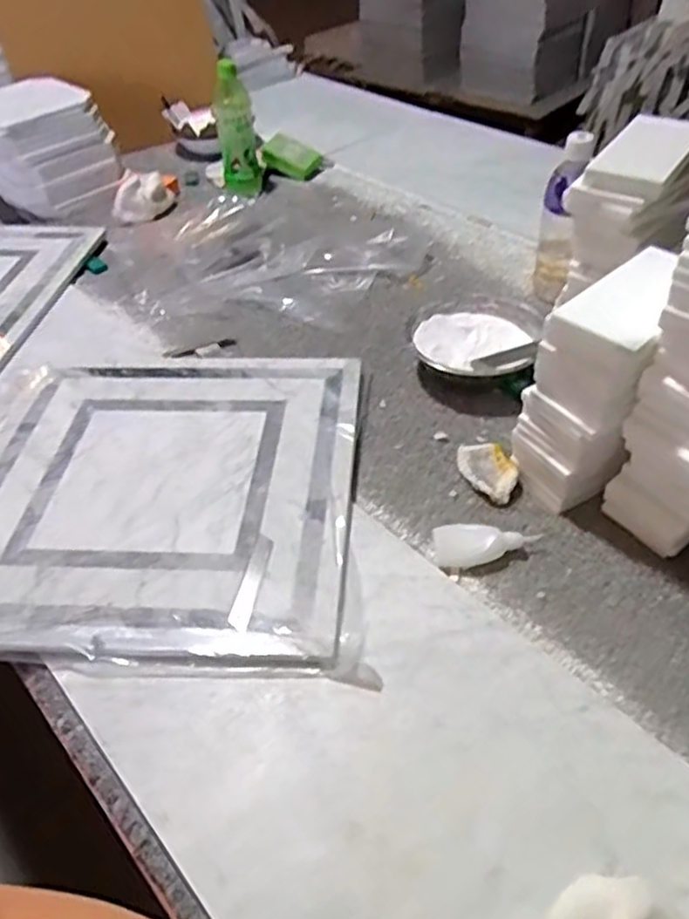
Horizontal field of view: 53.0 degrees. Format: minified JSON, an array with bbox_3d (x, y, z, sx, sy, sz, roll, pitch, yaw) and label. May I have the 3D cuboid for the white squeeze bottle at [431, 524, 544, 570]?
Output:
[{"bbox_3d":[0.131,0.075,0.642,0.096,0.019,0.041,-7,44,-6],"label":"white squeeze bottle"}]

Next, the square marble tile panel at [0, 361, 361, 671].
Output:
[{"bbox_3d":[-0.198,0.021,0.707,0.416,0.012,0.388,3,44,4],"label":"square marble tile panel"}]

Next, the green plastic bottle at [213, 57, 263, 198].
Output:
[{"bbox_3d":[-0.185,-0.561,1.168,0.067,0.193,0.069,-6,44,0],"label":"green plastic bottle"}]

